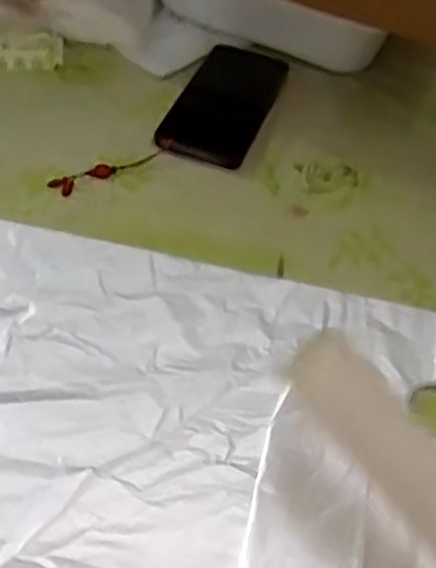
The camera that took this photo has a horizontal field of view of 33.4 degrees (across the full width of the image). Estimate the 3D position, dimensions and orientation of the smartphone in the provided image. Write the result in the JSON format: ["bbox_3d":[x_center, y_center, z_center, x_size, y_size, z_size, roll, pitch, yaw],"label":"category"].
[{"bbox_3d":[0.008,-0.164,0.650,0.077,0.010,0.171,17,49,9],"label":"smartphone"}]

